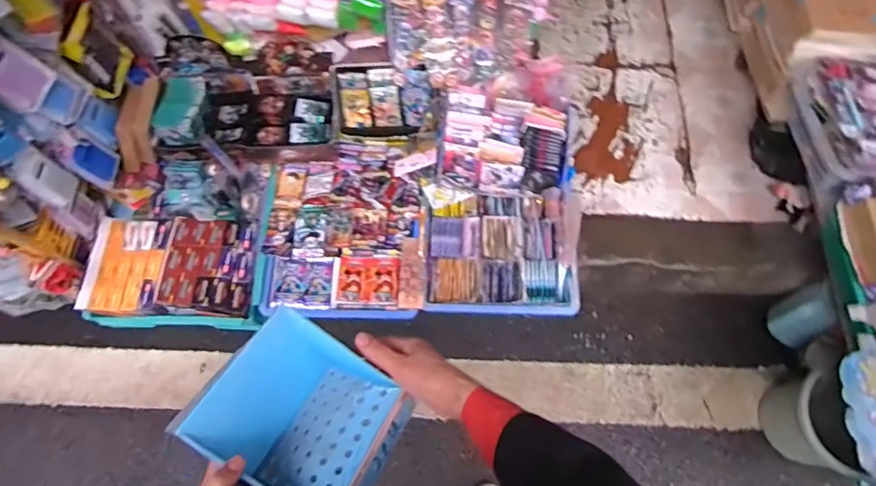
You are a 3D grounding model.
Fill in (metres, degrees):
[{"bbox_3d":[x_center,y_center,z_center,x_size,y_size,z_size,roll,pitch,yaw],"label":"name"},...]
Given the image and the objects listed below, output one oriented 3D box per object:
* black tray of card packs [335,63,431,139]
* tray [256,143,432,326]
[{"bbox_3d":[-0.134,-0.346,1.265,0.235,0.035,0.176,1,109,9],"label":"black tray of card packs"},{"bbox_3d":[-0.221,-0.029,1.257,0.376,0.069,0.421,-2,68,0],"label":"tray"}]

